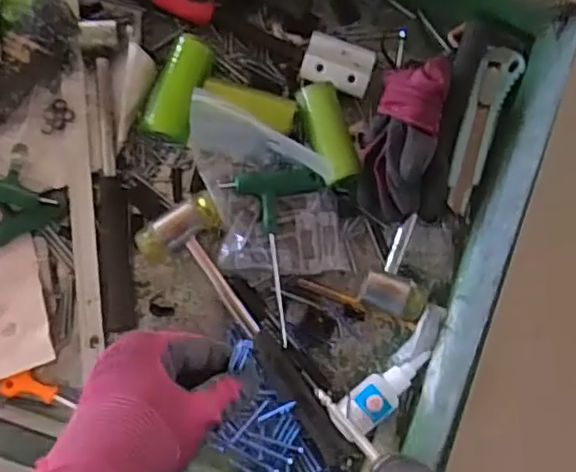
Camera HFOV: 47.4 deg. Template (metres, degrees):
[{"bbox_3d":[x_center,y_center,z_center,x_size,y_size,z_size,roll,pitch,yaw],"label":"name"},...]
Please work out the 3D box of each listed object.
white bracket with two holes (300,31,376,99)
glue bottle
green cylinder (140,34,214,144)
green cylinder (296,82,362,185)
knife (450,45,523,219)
[{"bbox_3d":[0.045,-0.155,0.595,0.060,0.018,0.047,16,86,-3],"label":"white bracket with two holes"},{"bbox_3d":[0.084,0.137,0.574,0.099,0.026,0.036,-34,89,-5],"label":"glue bottle"},{"bbox_3d":[-0.095,-0.129,0.575,0.042,0.034,0.093,17,86,-3],"label":"green cylinder"},{"bbox_3d":[0.038,-0.091,0.582,0.040,0.030,0.089,-17,88,-5],"label":"green cylinder"},{"bbox_3d":[0.173,-0.099,0.600,0.036,0.014,0.157,21,85,-2],"label":"knife"}]

